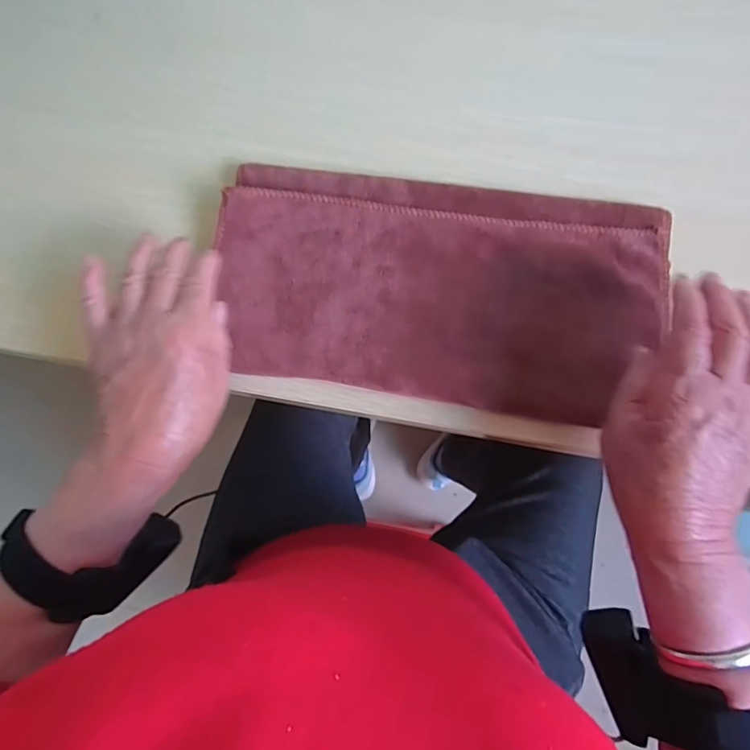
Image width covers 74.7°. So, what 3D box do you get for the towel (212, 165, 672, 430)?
[{"bbox_3d":[0.041,-0.067,0.349,0.312,0.025,0.166,10,74,3],"label":"towel"}]

